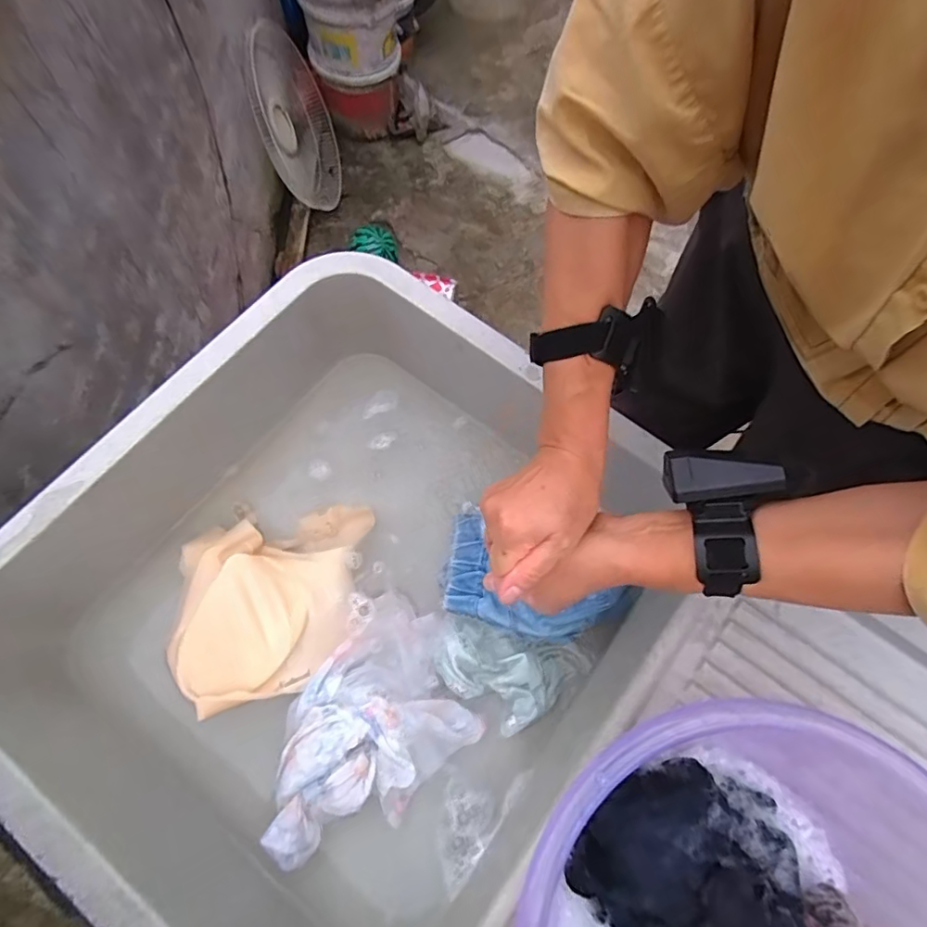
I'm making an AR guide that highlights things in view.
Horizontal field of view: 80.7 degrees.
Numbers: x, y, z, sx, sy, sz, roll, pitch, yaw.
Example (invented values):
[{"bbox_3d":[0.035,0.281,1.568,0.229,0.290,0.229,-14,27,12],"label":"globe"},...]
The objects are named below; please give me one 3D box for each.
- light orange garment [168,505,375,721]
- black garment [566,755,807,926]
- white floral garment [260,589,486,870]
[{"bbox_3d":[-0.201,0.146,0.591,0.210,0.063,0.194,-12,69,-7],"label":"light orange garment"},{"bbox_3d":[0.159,0.297,0.367,0.151,0.094,0.158,1,68,-2],"label":"black garment"},{"bbox_3d":[-0.101,0.266,0.545,0.238,0.041,0.162,-40,75,-16],"label":"white floral garment"}]

